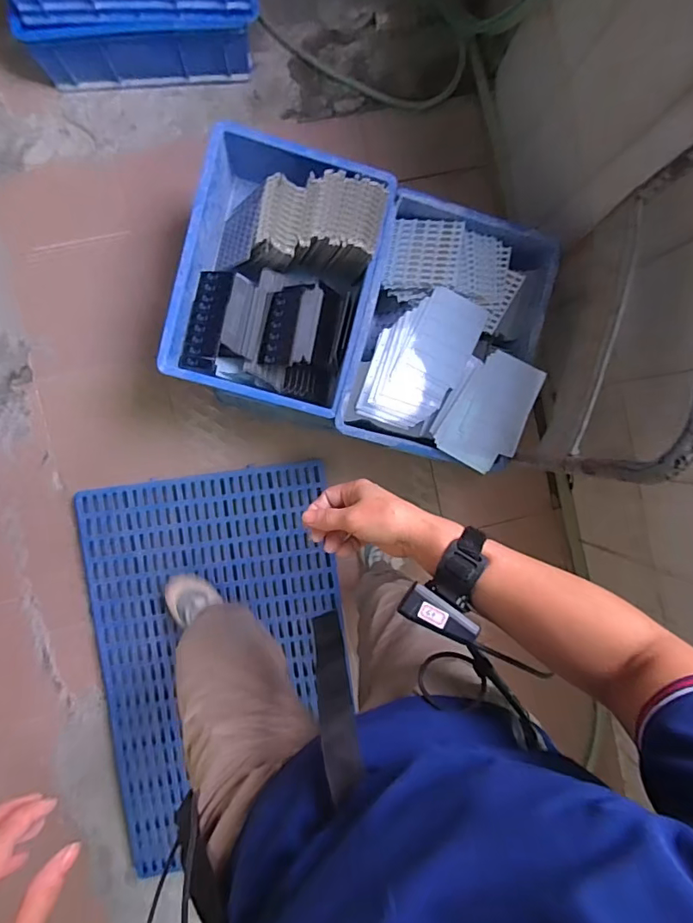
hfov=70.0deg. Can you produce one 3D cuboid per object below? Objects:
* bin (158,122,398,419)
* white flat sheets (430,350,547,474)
[{"bbox_3d":[-0.130,-0.360,0.983,0.360,0.181,0.476,14,94,-5],"label":"bin"},{"bbox_3d":[0.272,-0.097,0.948,0.153,0.021,0.213,28,101,4],"label":"white flat sheets"}]

